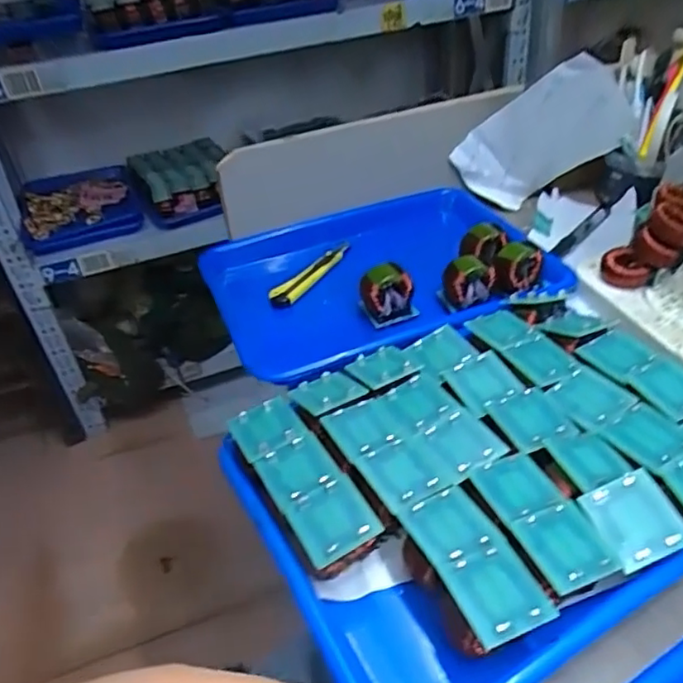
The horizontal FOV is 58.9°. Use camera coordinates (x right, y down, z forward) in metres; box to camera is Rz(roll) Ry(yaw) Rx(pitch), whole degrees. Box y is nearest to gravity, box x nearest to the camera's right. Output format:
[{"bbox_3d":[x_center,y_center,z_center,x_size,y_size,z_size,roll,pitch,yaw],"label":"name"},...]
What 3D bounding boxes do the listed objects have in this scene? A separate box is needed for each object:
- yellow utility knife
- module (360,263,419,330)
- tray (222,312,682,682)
[{"bbox_3d":[-0.029,-0.077,0.660,0.027,0.016,0.139,18,44,28],"label":"yellow utility knife"},{"bbox_3d":[0.044,-0.047,0.583,0.049,0.054,0.032,-14,24,-3],"label":"module"},{"bbox_3d":[0.101,0.083,0.414,0.312,0.059,0.246,-22,41,-20],"label":"tray"}]

